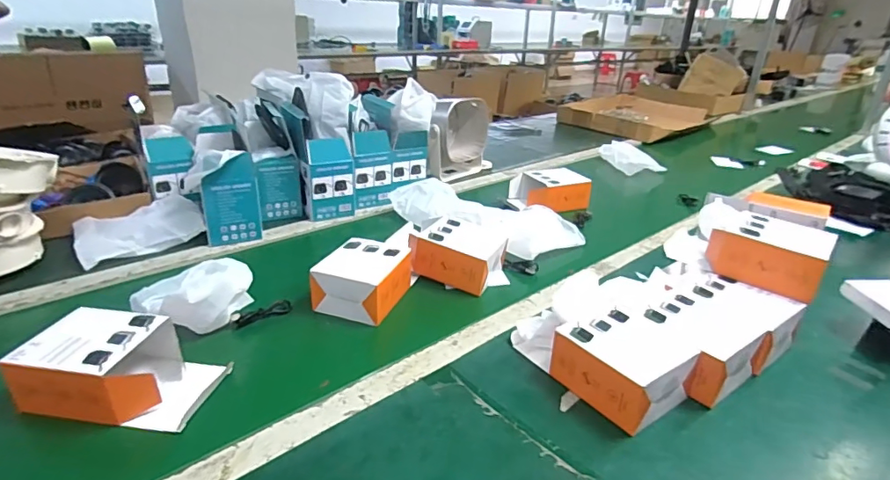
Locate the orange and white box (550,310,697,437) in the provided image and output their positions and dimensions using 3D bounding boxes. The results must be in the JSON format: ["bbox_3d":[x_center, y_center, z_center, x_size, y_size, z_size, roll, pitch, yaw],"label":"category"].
[{"bbox_3d":[0.191,0.134,0.536,0.108,0.065,0.114,-14,28,-31],"label":"orange and white box"}]

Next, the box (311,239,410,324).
[{"bbox_3d":[-0.110,0.056,0.691,0.099,0.072,0.115,8,24,17],"label":"box"}]

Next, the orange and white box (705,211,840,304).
[{"bbox_3d":[0.419,0.013,0.654,0.141,0.064,0.109,25,31,36],"label":"orange and white box"}]

